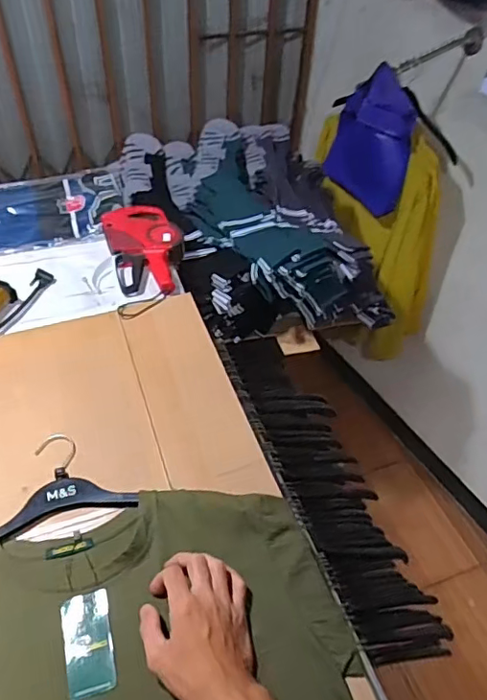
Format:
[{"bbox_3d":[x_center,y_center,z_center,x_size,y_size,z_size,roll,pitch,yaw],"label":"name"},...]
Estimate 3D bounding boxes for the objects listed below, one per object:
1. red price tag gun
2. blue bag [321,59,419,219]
[{"bbox_3d":[-0.181,-0.194,1.006,0.129,0.045,0.243,-13,48,-15],"label":"red price tag gun"},{"bbox_3d":[0.348,-0.572,1.463,0.099,0.353,0.278,-31,62,-22],"label":"blue bag"}]

